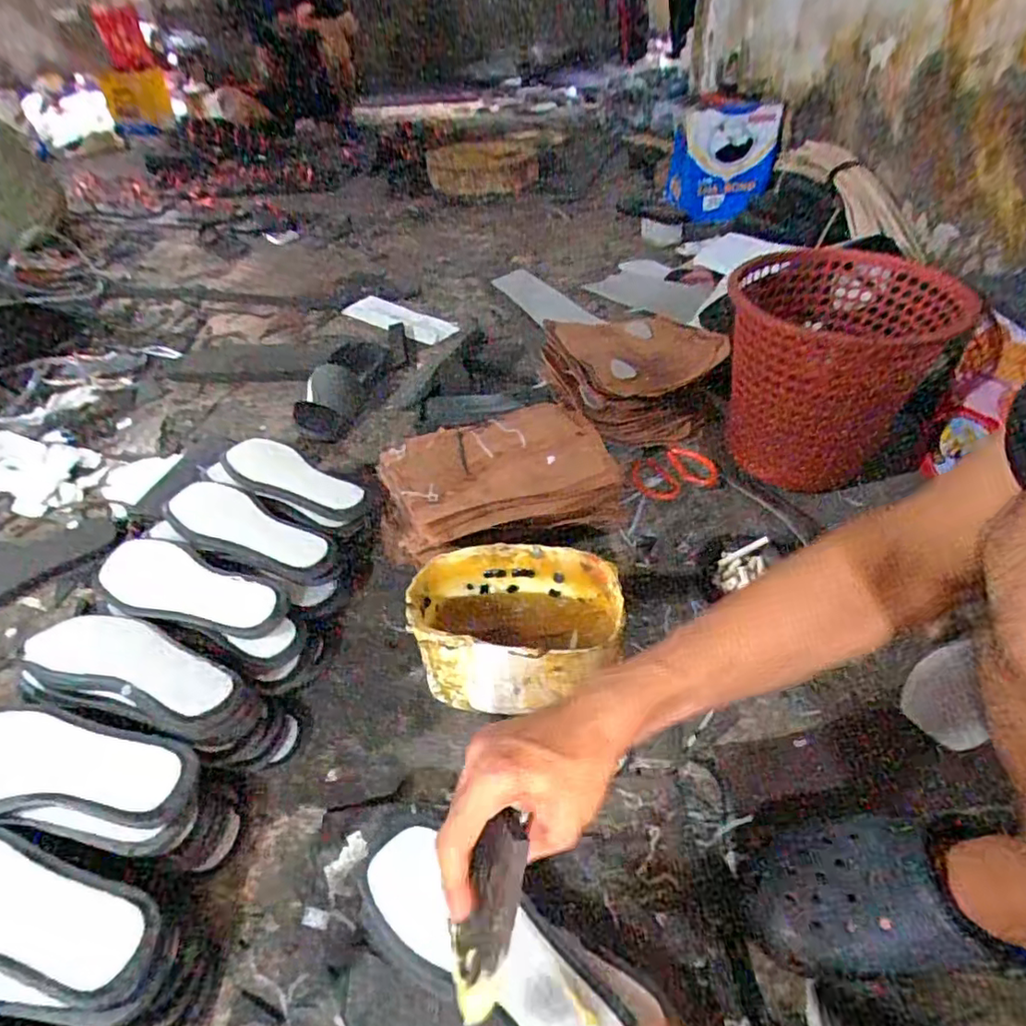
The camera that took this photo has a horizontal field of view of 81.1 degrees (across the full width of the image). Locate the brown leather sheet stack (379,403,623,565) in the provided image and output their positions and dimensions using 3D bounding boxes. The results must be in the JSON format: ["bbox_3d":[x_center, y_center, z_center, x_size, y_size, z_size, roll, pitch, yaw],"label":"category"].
[{"bbox_3d":[-0.018,-0.041,0.782,0.299,0.068,0.204,-13,43,-7],"label":"brown leather sheet stack"}]

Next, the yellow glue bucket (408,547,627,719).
[{"bbox_3d":[0.003,0.121,0.599,0.200,0.130,0.127,4,45,10],"label":"yellow glue bucket"}]

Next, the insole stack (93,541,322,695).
[{"bbox_3d":[-0.321,0.104,0.629,0.243,0.075,0.089,14,46,21],"label":"insole stack"}]

